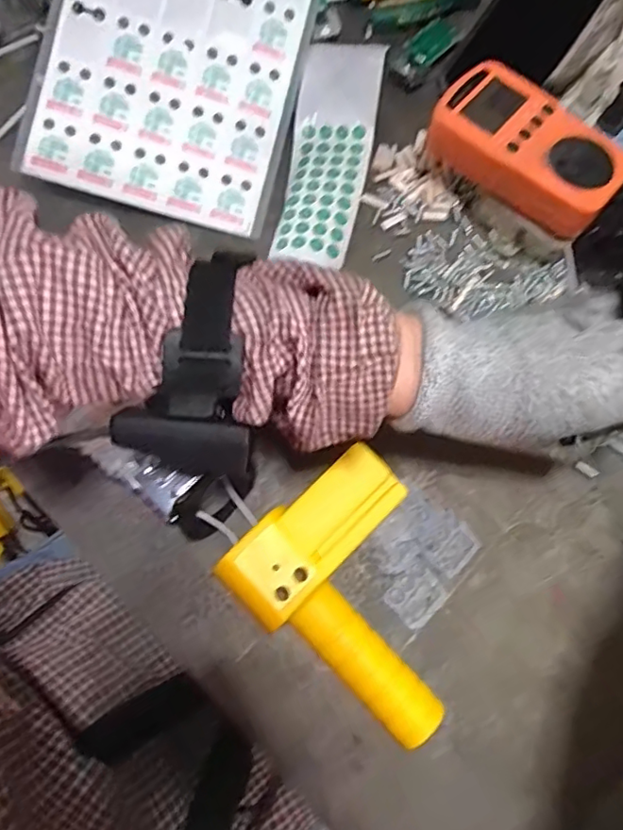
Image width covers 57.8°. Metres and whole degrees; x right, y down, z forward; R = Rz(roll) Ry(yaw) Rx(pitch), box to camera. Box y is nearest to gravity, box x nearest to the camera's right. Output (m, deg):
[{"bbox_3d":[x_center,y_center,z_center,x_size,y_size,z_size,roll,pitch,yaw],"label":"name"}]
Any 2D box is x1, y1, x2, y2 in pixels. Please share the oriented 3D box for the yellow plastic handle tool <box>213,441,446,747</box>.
[{"bbox_3d":[0.035,0.107,0.336,0.114,0.027,0.146,-41,79,-12],"label":"yellow plastic handle tool"}]

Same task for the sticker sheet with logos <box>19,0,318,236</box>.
[{"bbox_3d":[-0.094,-0.276,0.414,0.173,0.018,0.251,17,93,-7],"label":"sticker sheet with logos"}]

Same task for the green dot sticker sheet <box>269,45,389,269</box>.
[{"bbox_3d":[0.016,-0.203,0.426,0.060,0.013,0.189,10,74,1],"label":"green dot sticker sheet"}]

